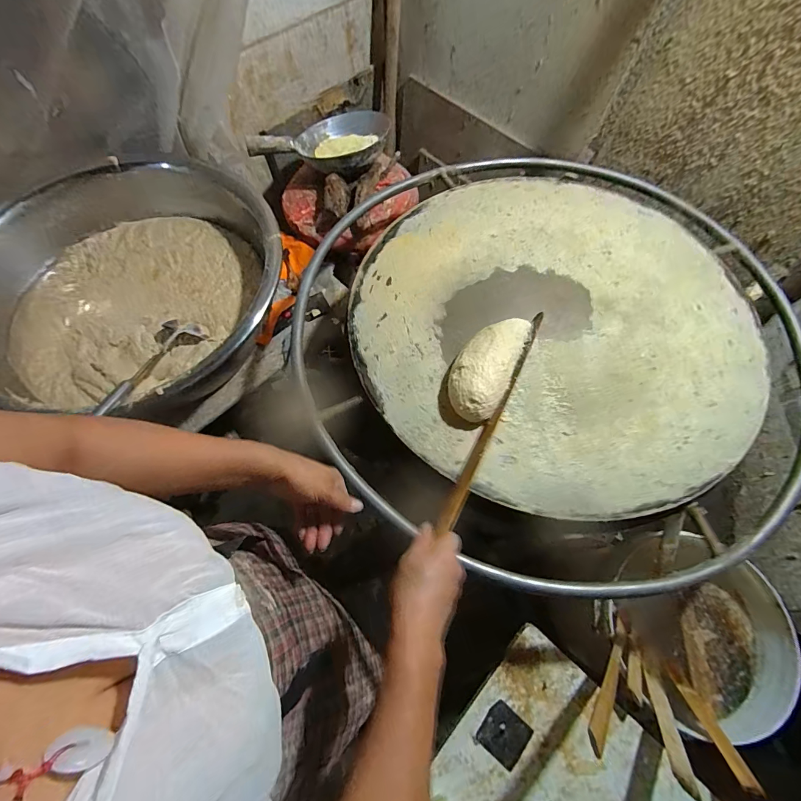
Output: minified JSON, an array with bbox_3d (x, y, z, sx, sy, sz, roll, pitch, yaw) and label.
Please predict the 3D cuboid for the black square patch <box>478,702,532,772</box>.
[{"bbox_3d":[0.149,0.478,0.551,0.066,0.009,0.061,39,70,15],"label":"black square patch"}]

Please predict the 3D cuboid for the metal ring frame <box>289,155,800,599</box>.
[{"bbox_3d":[0.247,-0.142,0.652,0.826,0.052,0.846,19,66,8],"label":"metal ring frame"}]

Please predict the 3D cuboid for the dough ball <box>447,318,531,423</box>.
[{"bbox_3d":[0.124,-0.055,0.549,0.079,0.053,0.175,25,67,10],"label":"dough ball"}]

